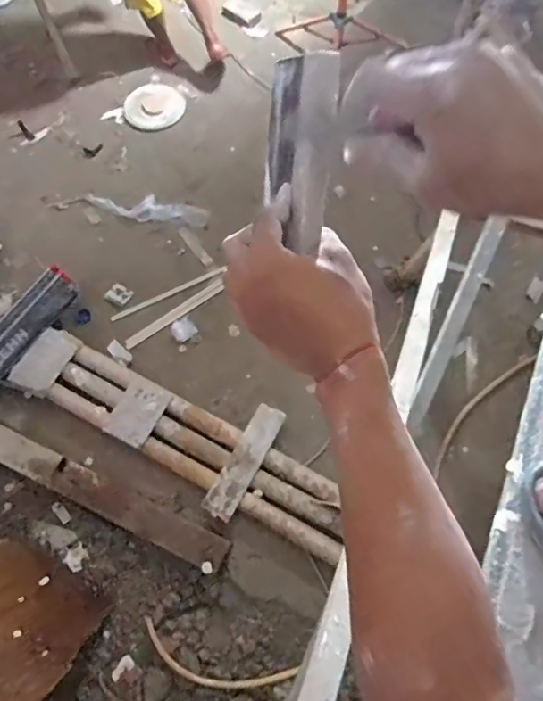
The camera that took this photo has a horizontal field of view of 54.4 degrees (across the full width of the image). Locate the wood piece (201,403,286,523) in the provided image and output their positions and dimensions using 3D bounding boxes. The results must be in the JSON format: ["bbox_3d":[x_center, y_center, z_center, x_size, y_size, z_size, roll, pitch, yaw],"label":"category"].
[{"bbox_3d":[-0.097,0.394,1.893,0.124,0.026,0.421,26,82,26],"label":"wood piece"}]

